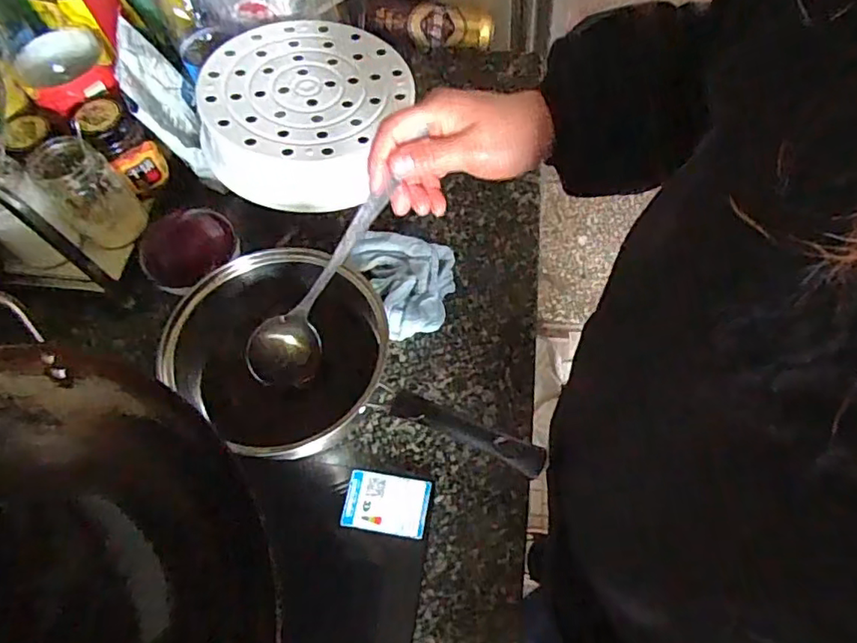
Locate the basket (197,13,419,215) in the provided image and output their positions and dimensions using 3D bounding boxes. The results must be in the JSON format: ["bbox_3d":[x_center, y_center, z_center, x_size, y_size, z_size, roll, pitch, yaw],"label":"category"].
[{"bbox_3d":[-0.124,-0.227,0.618,0.217,0.063,0.230,23,67,15],"label":"basket"}]

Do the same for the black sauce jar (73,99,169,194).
[{"bbox_3d":[-0.319,-0.180,0.607,0.063,0.082,0.053,27,68,16],"label":"black sauce jar"}]

